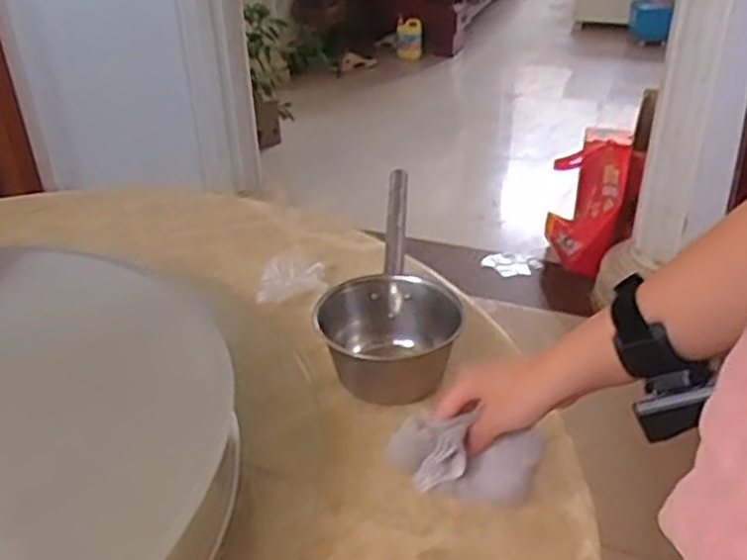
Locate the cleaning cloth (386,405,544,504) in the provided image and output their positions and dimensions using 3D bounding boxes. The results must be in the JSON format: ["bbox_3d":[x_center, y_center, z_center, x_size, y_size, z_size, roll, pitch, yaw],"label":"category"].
[{"bbox_3d":[0.073,0.145,0.600,0.118,0.052,0.036,11,33,-5],"label":"cleaning cloth"}]

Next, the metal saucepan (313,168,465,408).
[{"bbox_3d":[0.035,0.002,0.901,0.141,0.093,0.363,5,34,10],"label":"metal saucepan"}]

